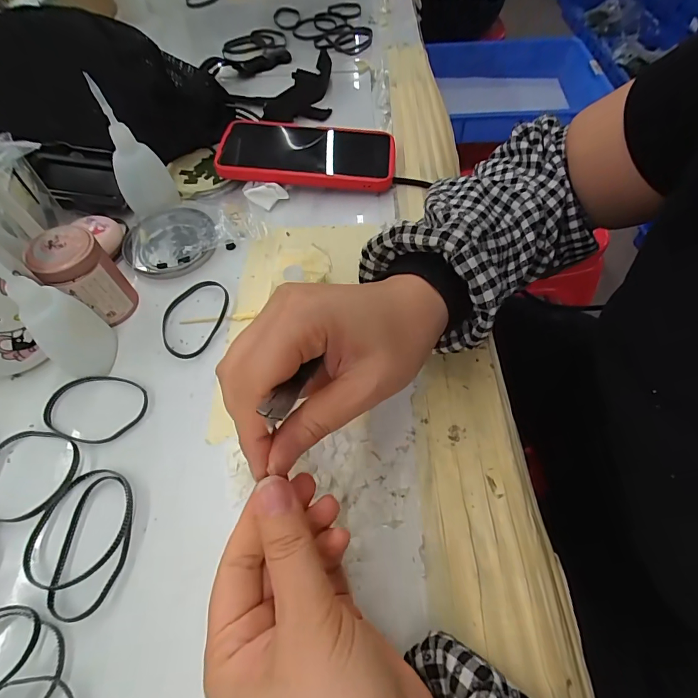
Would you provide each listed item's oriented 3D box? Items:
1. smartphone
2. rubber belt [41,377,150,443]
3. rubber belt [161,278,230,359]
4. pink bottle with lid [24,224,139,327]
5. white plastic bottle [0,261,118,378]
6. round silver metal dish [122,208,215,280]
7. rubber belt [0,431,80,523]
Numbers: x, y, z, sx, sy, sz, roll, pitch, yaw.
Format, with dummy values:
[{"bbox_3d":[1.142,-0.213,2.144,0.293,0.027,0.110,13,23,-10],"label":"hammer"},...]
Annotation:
[{"bbox_3d":[-0.039,-0.192,0.387,0.165,0.020,0.083,6,57,1],"label":"smartphone"},{"bbox_3d":[-0.175,0.039,0.271,0.069,0.004,0.050,13,55,15],"label":"rubber belt"},{"bbox_3d":[-0.122,-0.025,0.308,0.046,0.005,0.071,12,55,13],"label":"rubber belt"},{"bbox_3d":[-0.193,-0.052,0.290,0.043,0.063,0.041,0,58,1],"label":"pink bottle with lid"},{"bbox_3d":[-0.188,-0.023,0.251,0.037,0.104,0.034,-40,59,-23],"label":"white plastic bottle"},{"bbox_3d":[-0.158,-0.096,0.347,0.077,0.009,0.076,-19,54,-9],"label":"round silver metal dish"},{"bbox_3d":[-0.201,0.077,0.246,0.059,0.005,0.056,-2,53,3],"label":"rubber belt"}]

